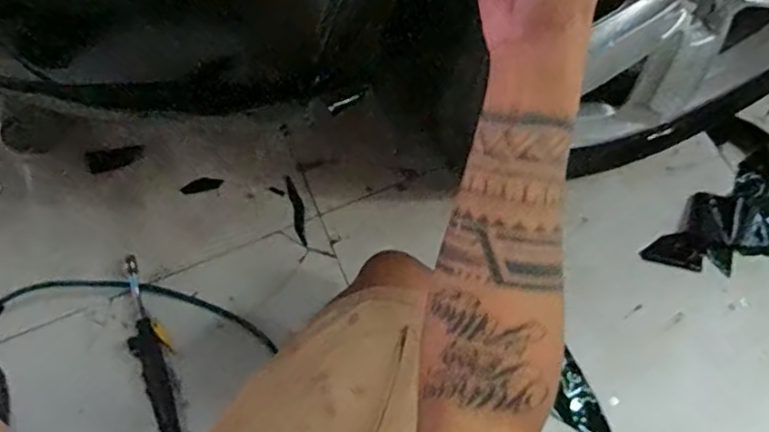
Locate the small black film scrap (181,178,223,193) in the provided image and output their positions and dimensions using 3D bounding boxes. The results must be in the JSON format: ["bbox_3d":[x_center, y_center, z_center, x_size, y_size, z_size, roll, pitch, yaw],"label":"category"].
[{"bbox_3d":[-0.284,-0.048,0.942,0.064,0.004,0.021,-14,69,-3],"label":"small black film scrap"}]

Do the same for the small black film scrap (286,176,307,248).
[{"bbox_3d":[-0.131,-0.007,0.918,0.018,0.004,0.114,-15,69,-3],"label":"small black film scrap"}]

